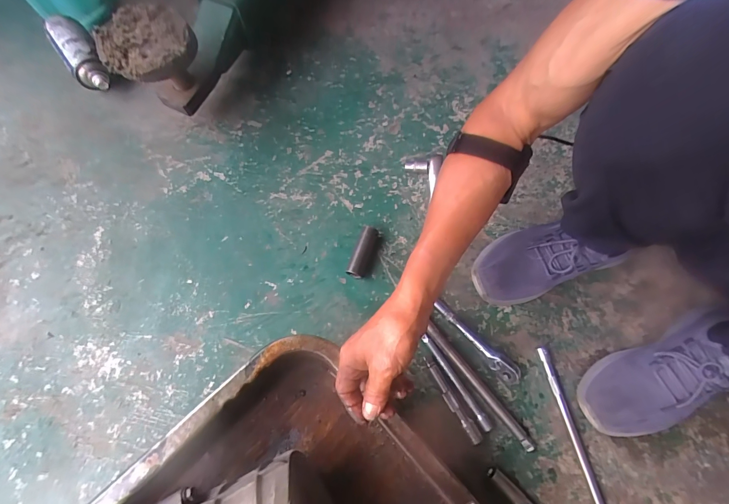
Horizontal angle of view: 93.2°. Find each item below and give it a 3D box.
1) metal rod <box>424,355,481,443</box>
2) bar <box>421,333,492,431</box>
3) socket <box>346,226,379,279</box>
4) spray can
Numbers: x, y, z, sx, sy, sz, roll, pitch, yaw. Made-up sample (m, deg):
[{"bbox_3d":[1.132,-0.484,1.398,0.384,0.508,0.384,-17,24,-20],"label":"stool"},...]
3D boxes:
[{"bbox_3d":[0.120,0.204,0.478,0.015,0.020,0.120,-29,74,-11],"label":"metal rod"},{"bbox_3d":[0.129,0.181,0.487,0.014,0.012,0.144,-32,74,-12],"label":"bar"},{"bbox_3d":[0.000,0.000,0.538,0.031,0.032,0.079,17,71,4],"label":"socket"},{"bbox_3d":[-0.500,-0.351,0.603,0.060,0.048,0.144,-35,75,-13],"label":"spray can"}]

